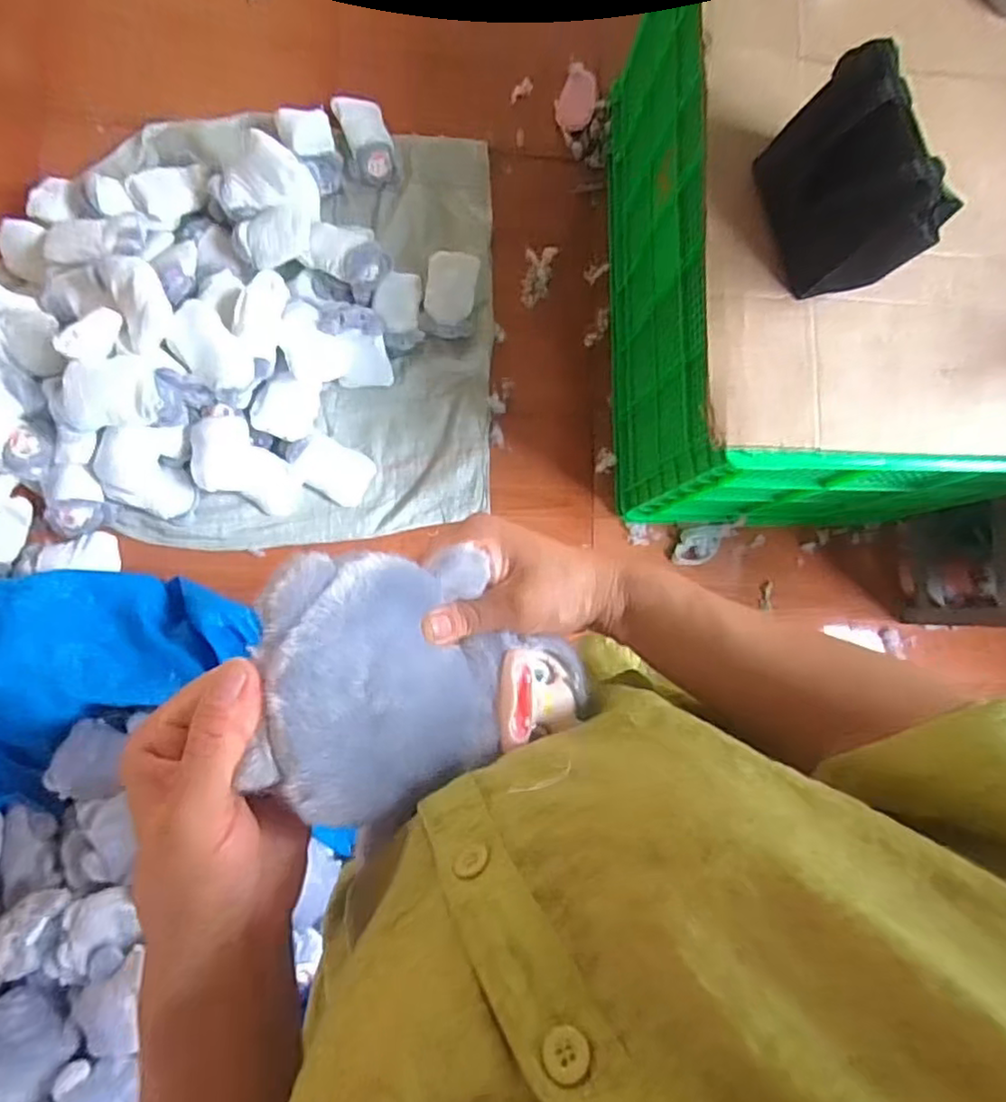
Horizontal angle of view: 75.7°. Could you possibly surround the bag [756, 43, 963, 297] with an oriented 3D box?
[{"bbox_3d":[0.422,-0.457,0.804,0.086,0.189,0.250,-18,88,-7],"label":"bag"}]

